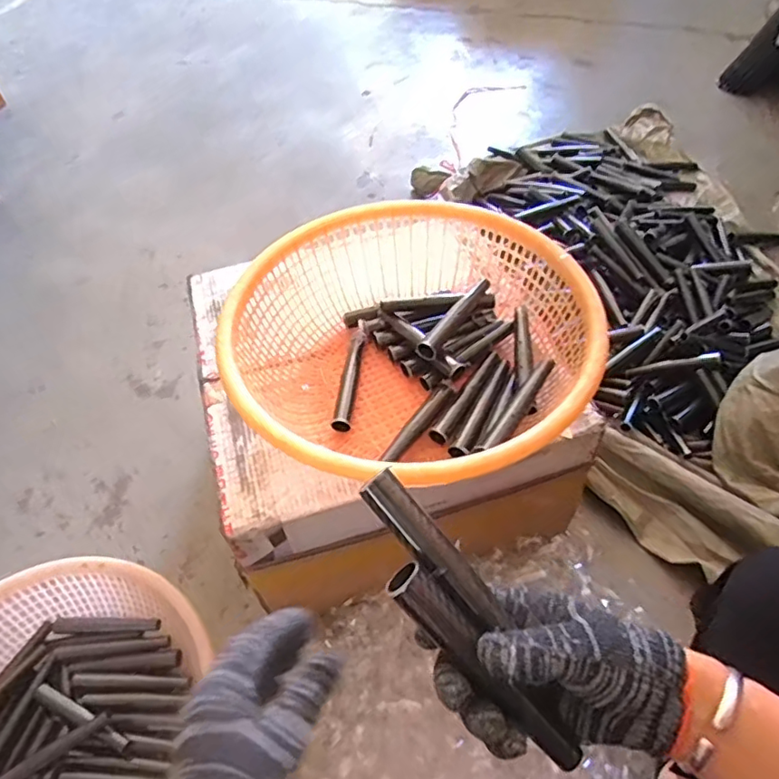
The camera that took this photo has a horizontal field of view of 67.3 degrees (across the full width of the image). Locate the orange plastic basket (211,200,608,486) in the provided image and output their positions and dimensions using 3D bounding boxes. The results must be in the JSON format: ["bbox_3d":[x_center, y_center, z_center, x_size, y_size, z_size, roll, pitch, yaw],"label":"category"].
[{"bbox_3d":[0.022,-0.055,0.694,0.390,0.132,0.364,-1,52,2],"label":"orange plastic basket"}]

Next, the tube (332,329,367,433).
[{"bbox_3d":[-0.048,-0.014,0.718,0.019,0.022,0.142,5,53,6],"label":"tube"}]

